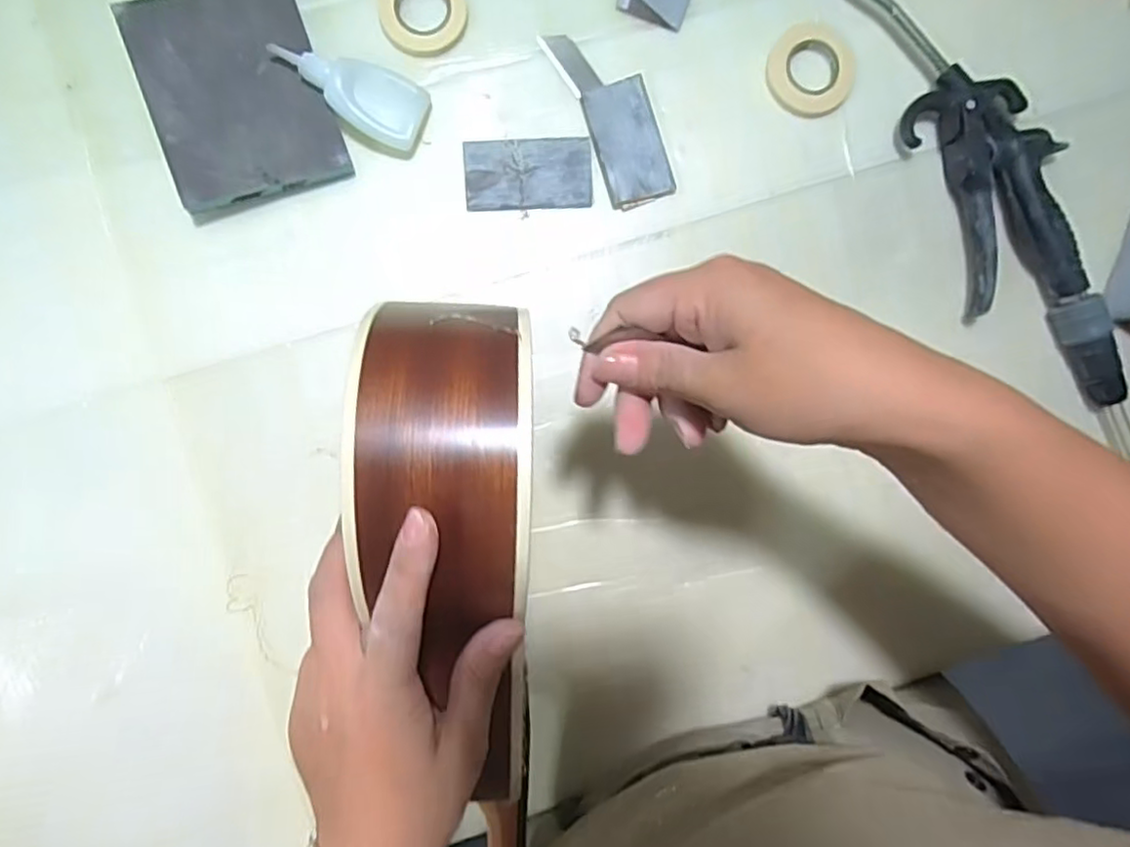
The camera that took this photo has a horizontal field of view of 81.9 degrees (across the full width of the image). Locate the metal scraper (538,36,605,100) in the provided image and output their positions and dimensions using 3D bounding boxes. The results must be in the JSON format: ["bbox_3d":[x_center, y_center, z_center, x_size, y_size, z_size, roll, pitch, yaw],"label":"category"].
[{"bbox_3d":[0.004,-0.231,0.414,0.019,0.004,0.046,-35,94,-3],"label":"metal scraper"}]

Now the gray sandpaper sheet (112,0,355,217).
[{"bbox_3d":[-0.190,-0.192,0.380,0.094,0.023,0.117,-21,94,-4],"label":"gray sandpaper sheet"}]

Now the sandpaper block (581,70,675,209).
[{"bbox_3d":[0.039,-0.175,0.406,0.042,0.008,0.075,-17,93,-4],"label":"sandpaper block"}]

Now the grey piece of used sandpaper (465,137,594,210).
[{"bbox_3d":[-0.022,-0.154,0.404,0.077,0.006,0.041,-4,92,-5],"label":"grey piece of used sandpaper"}]

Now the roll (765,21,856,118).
[{"bbox_3d":[0.157,-0.228,0.417,0.056,0.005,0.056,0,92,-5],"label":"roll"}]

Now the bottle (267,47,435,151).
[{"bbox_3d":[-0.125,-0.196,0.384,0.084,0.026,0.043,19,90,-5],"label":"bottle"}]

